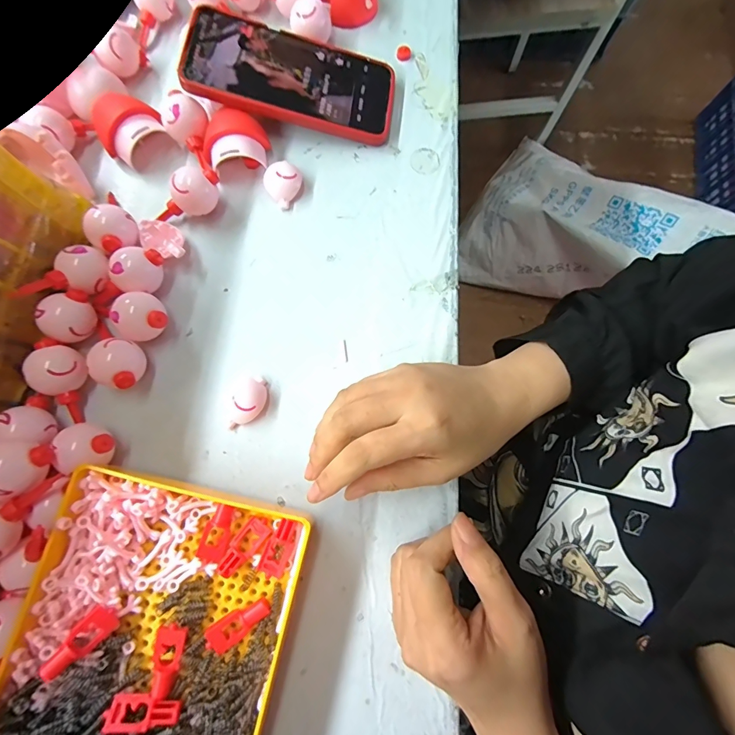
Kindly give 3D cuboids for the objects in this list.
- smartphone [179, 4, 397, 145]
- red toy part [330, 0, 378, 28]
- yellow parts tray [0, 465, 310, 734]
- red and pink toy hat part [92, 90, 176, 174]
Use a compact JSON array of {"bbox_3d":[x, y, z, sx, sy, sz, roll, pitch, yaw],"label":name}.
[{"bbox_3d":[-0.059,-0.237,0.321,0.163,0.010,0.076,9,77,-12],"label":"smartphone"},{"bbox_3d":[-0.009,-0.331,0.350,0.029,0.033,0.047,30,79,6],"label":"red toy part"},{"bbox_3d":[-0.132,0.196,0.229,0.152,0.039,0.247,13,77,2],"label":"yellow parts tray"},{"bbox_3d":[-0.194,-0.195,0.322,0.049,0.028,0.054,-38,80,-8],"label":"red and pink toy hat part"}]

